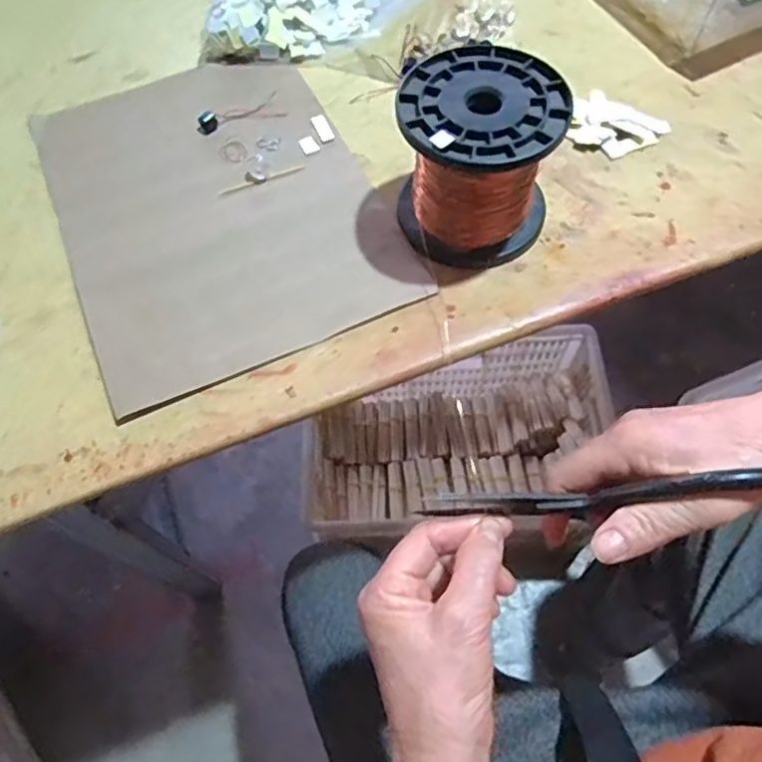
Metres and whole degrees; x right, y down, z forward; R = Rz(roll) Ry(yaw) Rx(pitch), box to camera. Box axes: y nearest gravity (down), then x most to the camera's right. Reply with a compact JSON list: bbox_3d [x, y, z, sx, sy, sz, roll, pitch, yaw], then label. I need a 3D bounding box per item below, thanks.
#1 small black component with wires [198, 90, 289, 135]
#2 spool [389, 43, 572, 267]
[{"bbox_3d":[-0.106,-0.201,0.472,0.065,0.009,0.025,-24,62,-10],"label":"small black component with wires"},{"bbox_3d":[0.059,-0.133,0.386,0.096,0.085,0.095,7,62,7],"label":"spool"}]

